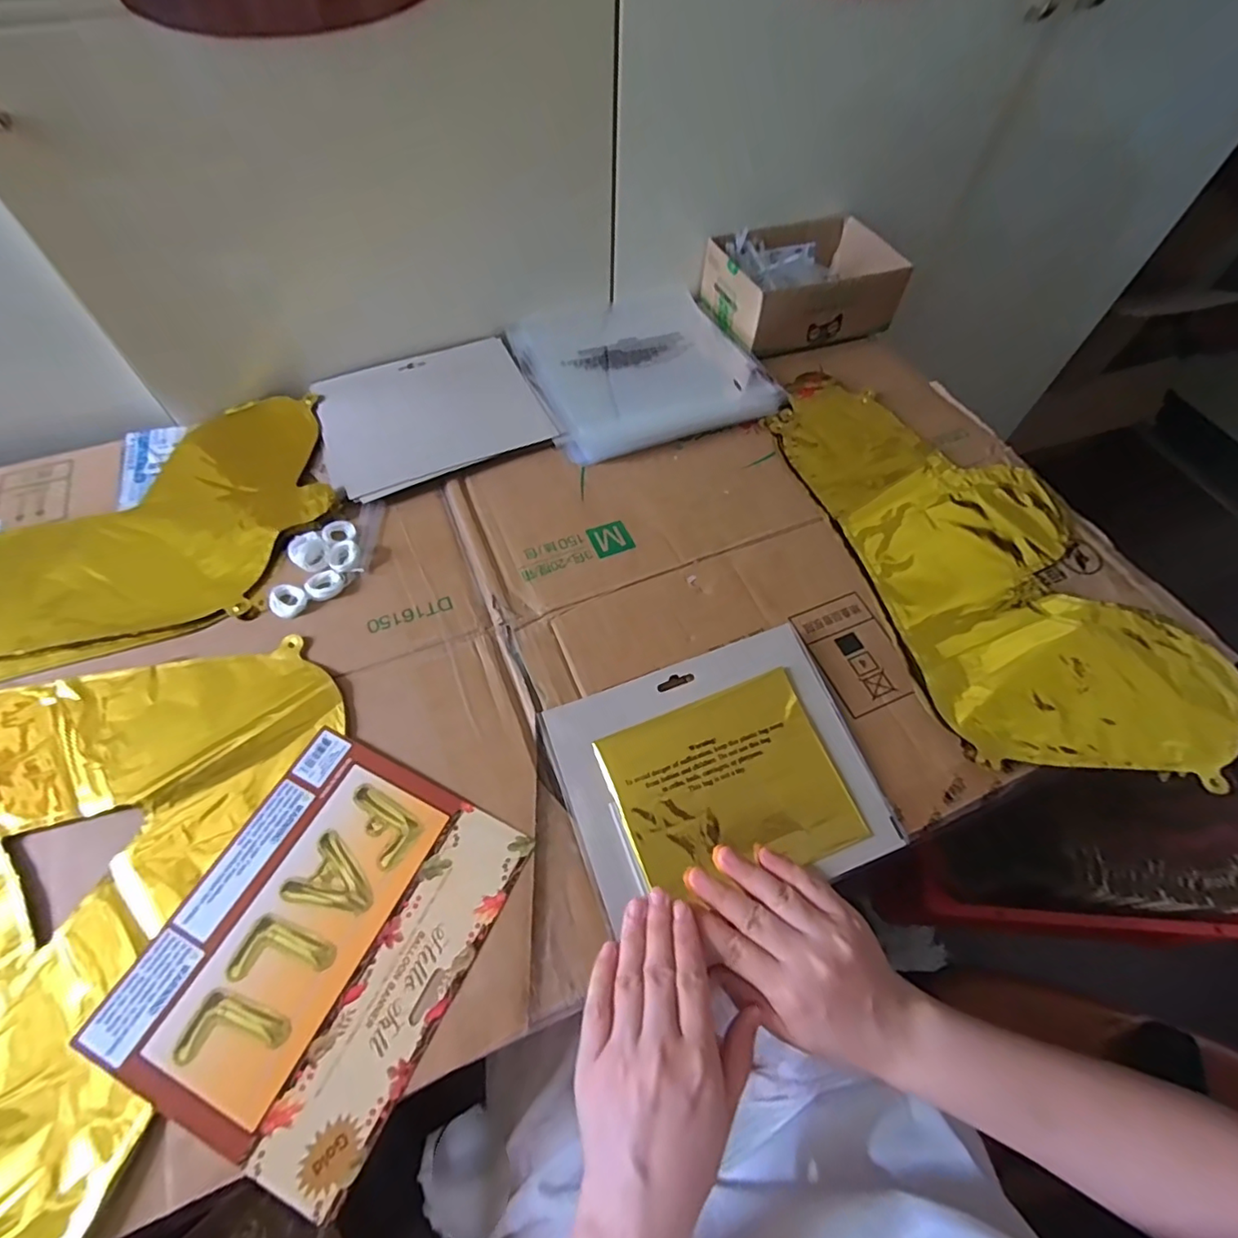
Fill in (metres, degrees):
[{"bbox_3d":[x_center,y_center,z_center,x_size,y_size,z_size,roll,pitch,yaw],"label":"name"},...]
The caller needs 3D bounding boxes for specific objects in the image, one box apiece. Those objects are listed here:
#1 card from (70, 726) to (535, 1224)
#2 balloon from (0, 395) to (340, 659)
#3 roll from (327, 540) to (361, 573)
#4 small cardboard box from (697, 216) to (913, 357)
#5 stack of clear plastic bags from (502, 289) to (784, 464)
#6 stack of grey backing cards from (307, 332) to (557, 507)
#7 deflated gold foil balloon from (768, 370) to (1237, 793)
[{"bbox_3d":[-0.166,0.176,0.325,0.160,0.006,0.193,25,62,11],"label":"card"},{"bbox_3d":[-0.447,-0.076,0.466,0.393,0.022,0.239,-14,61,-10],"label":"balloon"},{"bbox_3d":[-0.216,-0.049,0.449,0.024,0.006,0.027,-28,65,-17],"label":"roll"},{"bbox_3d":[0.201,-0.375,0.631,0.187,0.062,0.141,-15,62,-11],"label":"small cardboard box"},{"bbox_3d":[0.021,-0.266,0.589,0.227,0.017,0.218,-18,62,-13],"label":"stack of clear plastic bags"},{"bbox_3d":[-0.179,-0.202,0.546,0.195,0.008,0.167,-23,63,-15],"label":"stack of grey backing cards"},{"bbox_3d":[0.297,-0.058,0.498,0.224,0.037,0.425,-18,62,-13],"label":"deflated gold foil balloon"}]

